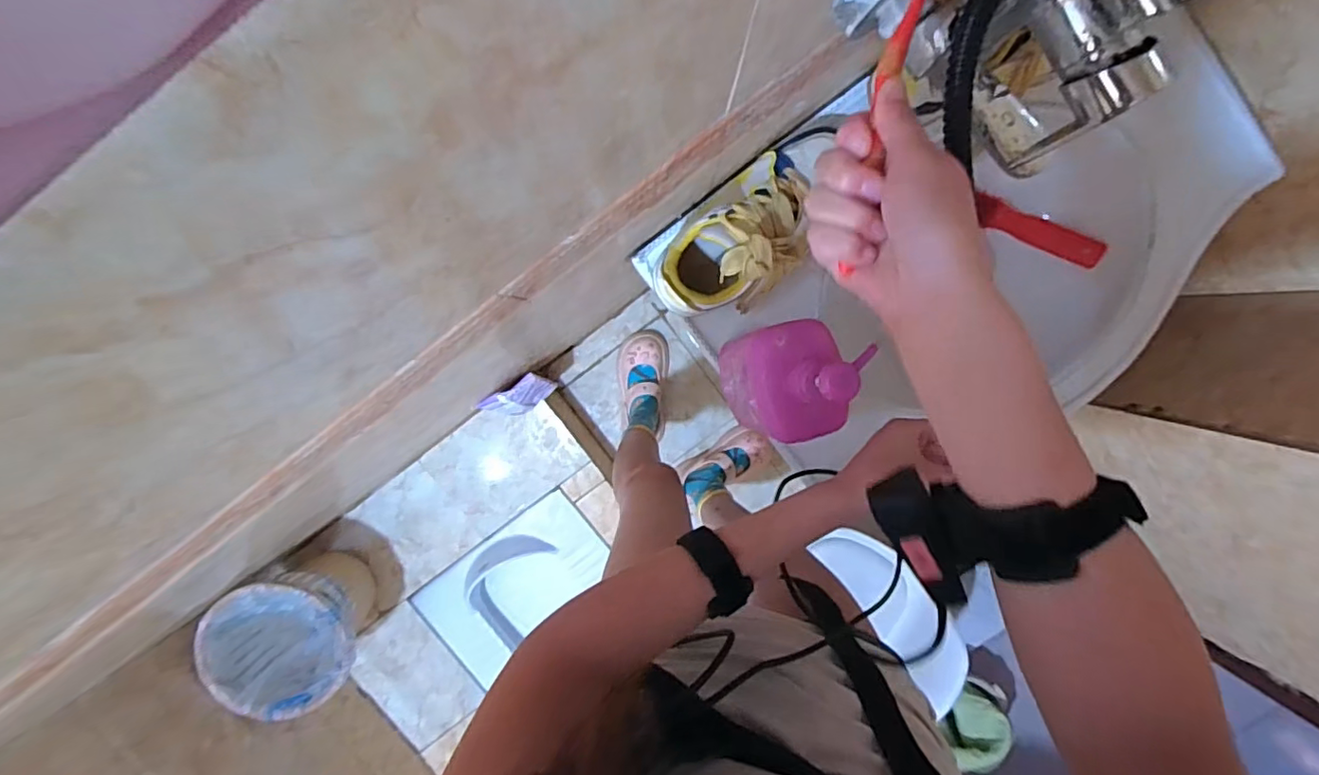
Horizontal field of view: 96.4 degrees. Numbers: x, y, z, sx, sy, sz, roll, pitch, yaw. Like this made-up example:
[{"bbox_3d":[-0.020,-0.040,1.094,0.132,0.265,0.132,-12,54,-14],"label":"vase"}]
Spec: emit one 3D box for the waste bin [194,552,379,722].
[{"bbox_3d":[-0.678,0.449,1.160,0.230,0.282,0.233,0,97,1],"label":"waste bin"}]

